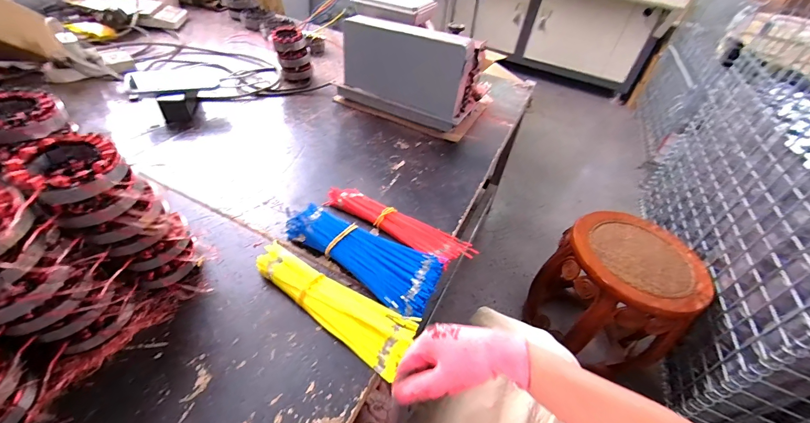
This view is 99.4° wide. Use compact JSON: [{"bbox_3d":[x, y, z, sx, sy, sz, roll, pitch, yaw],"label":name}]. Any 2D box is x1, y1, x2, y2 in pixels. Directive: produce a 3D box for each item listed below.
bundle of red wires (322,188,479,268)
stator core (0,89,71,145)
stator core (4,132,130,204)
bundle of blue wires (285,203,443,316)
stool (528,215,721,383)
[{"bbox_3d":[-0.013,0.017,0.574,0.261,0.022,0.066,26,47,19],"label":"bundle of red wires"},{"bbox_3d":[-0.449,-0.110,0.396,0.082,0.033,0.099,-25,52,-31],"label":"stator core"},{"bbox_3d":[-0.331,-0.043,0.342,0.082,0.026,0.095,-30,55,-35],"label":"stator core"},{"bbox_3d":[-0.066,0.062,0.503,0.236,0.032,0.089,23,46,16],"label":"bundle of blue wires"},{"bbox_3d":[0.547,0.235,0.943,0.330,0.334,0.325,5,43,-4],"label":"stool"}]

